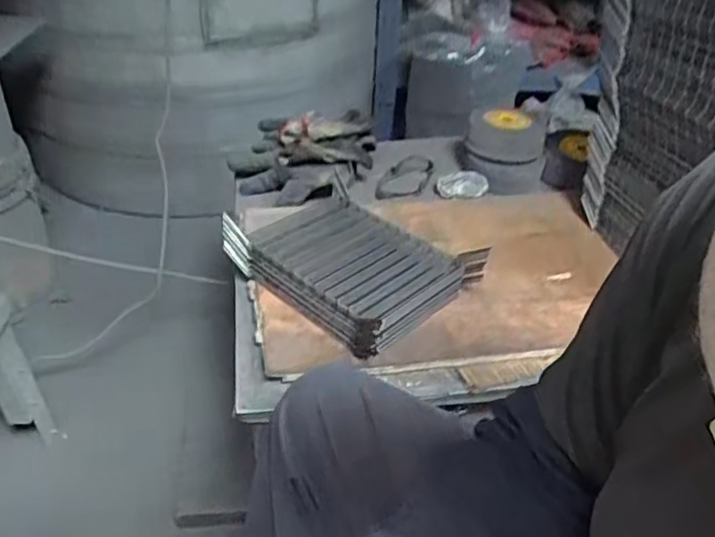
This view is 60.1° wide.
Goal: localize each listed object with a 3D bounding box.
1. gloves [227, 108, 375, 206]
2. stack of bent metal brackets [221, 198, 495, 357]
[{"bbox_3d":[-0.098,-0.207,1.089,0.248,0.105,0.196,2,37,-1],"label":"gloves"},{"bbox_3d":[-0.009,-0.014,0.846,0.279,0.067,0.214,27,43,29],"label":"stack of bent metal brackets"}]

